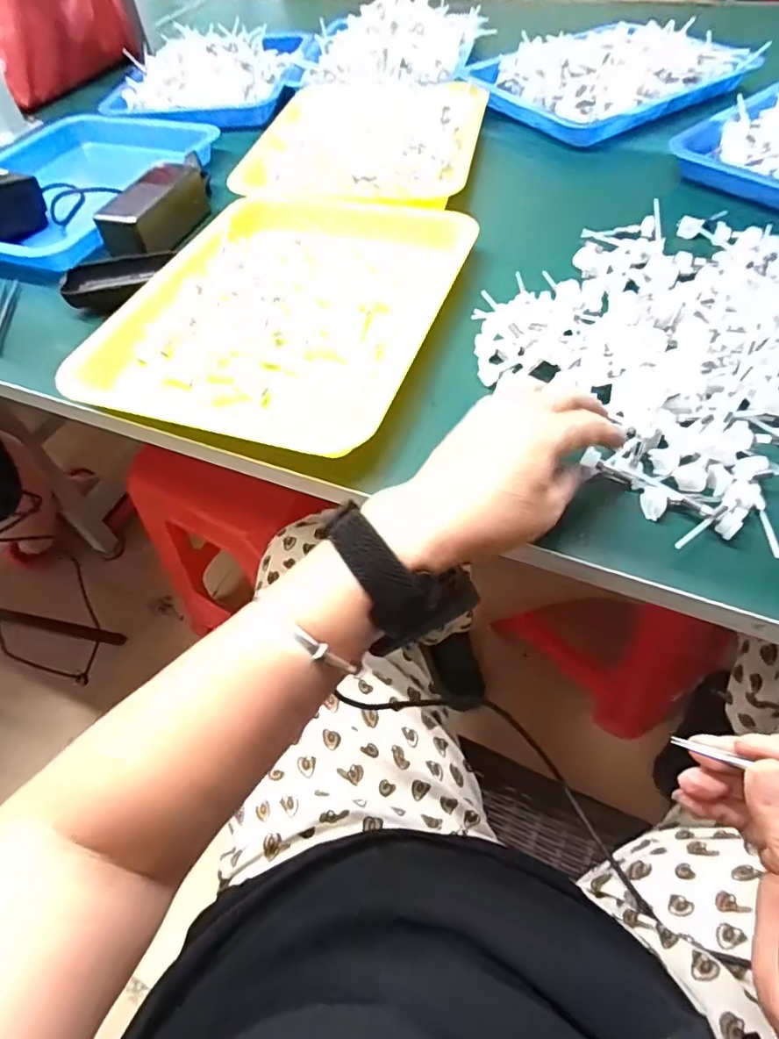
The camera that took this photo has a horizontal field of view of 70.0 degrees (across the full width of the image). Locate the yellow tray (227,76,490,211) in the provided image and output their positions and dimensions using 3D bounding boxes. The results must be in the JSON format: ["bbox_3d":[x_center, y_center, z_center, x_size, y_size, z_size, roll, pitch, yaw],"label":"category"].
[{"bbox_3d":[-0.025,-0.459,0.663,0.255,0.037,0.289,7,55,10],"label":"yellow tray"}]

